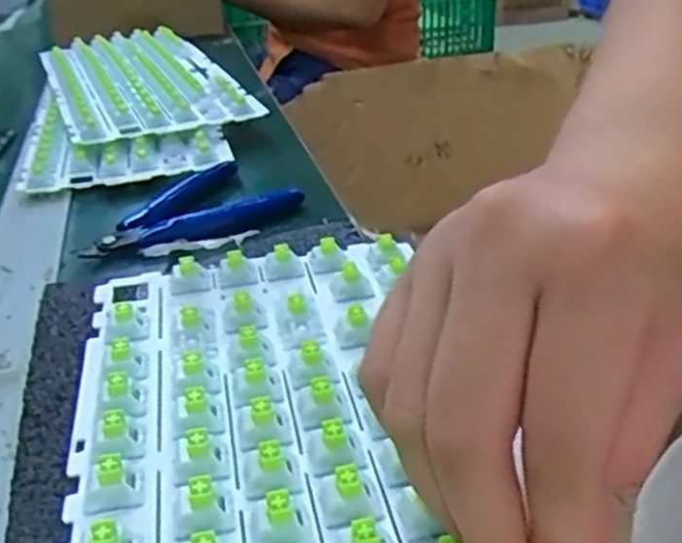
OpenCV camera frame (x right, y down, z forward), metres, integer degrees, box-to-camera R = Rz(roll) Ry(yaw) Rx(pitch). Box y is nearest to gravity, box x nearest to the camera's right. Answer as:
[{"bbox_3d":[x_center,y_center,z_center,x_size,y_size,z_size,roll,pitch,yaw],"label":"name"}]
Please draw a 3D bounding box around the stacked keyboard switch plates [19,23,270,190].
[{"bbox_3d":[-0.161,-0.138,0.573,0.146,0.028,0.307,-12,31,-15],"label":"stacked keyboard switch plates"}]

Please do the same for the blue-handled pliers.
[{"bbox_3d":[-0.084,-0.034,0.401,0.111,0.009,0.071,-27,37,-36],"label":"blue-handled pliers"}]

